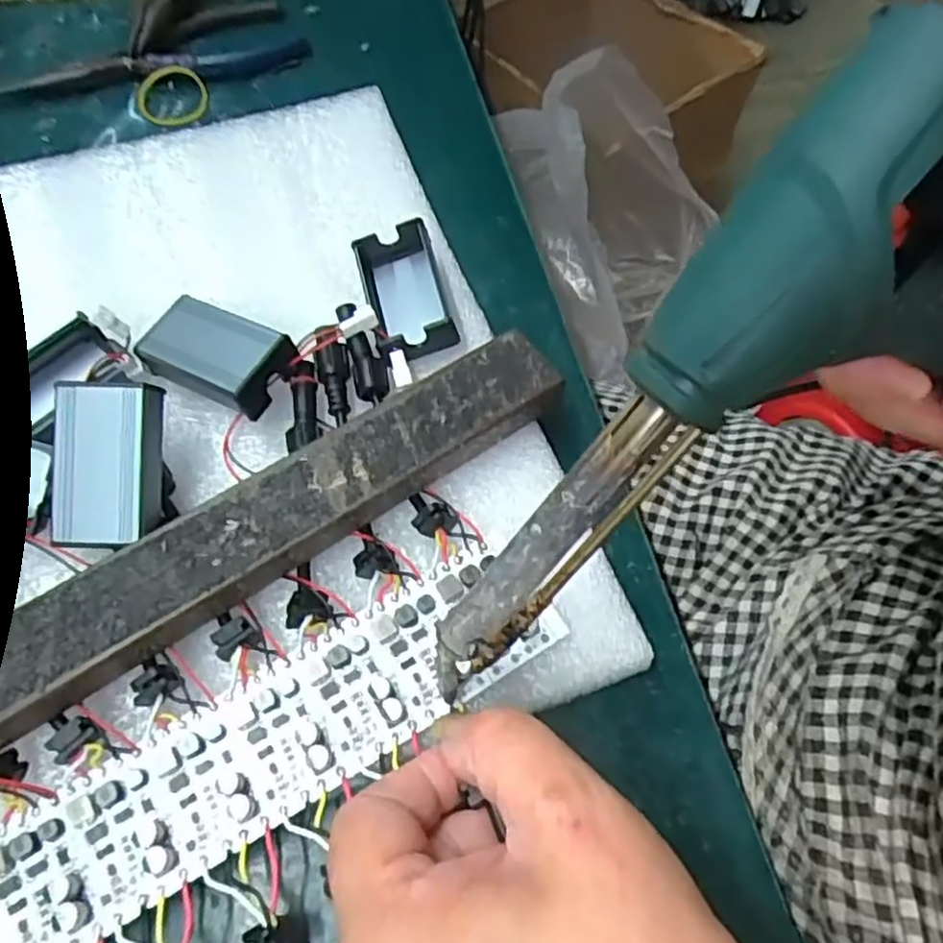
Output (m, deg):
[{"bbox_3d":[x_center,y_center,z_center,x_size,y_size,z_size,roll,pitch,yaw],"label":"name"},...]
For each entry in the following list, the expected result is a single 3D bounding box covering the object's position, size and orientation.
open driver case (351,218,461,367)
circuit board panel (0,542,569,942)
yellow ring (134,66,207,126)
[{"bbox_3d":[-0.025,-0.067,0.278,0.029,0.018,0.054,-13,63,-9],"label":"open driver case"},{"bbox_3d":[-0.055,0.077,0.211,0.166,0.009,0.040,-29,66,-17],"label":"circuit board panel"},{"bbox_3d":[-0.145,-0.181,0.356,0.034,0.025,0.004,-21,20,6],"label":"yellow ring"}]

